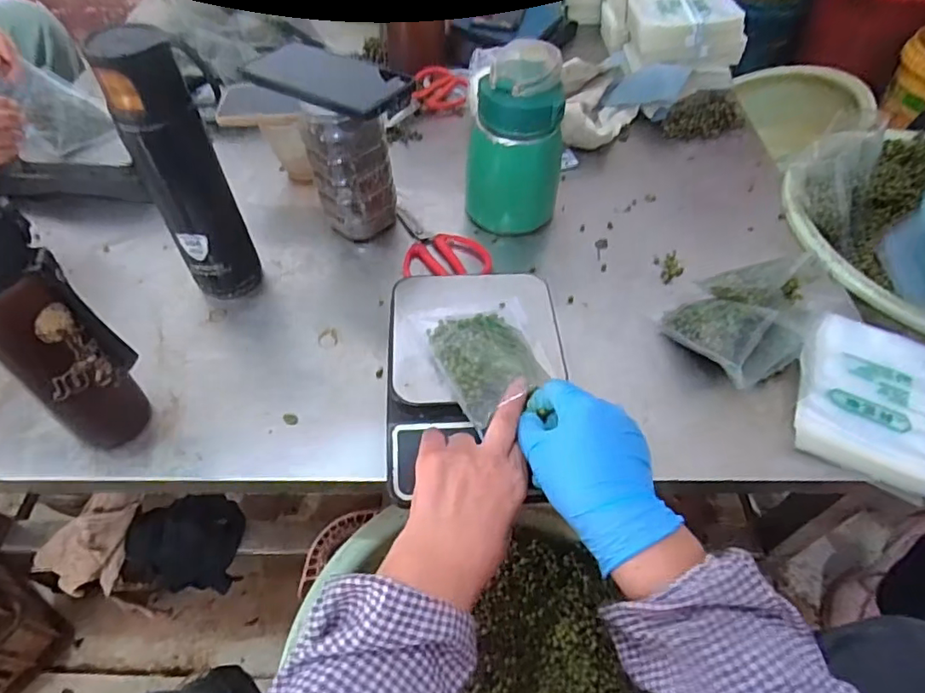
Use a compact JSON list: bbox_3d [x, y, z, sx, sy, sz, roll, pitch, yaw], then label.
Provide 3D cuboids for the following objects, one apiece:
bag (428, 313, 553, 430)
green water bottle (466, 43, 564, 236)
[{"bbox_3d":[0.023,0.007,0.458,0.078,0.030,0.109,-18,55,-14],"label":"bag"},{"bbox_3d":[0.059,-0.221,0.619,0.100,0.173,0.085,6,53,4],"label":"green water bottle"}]

